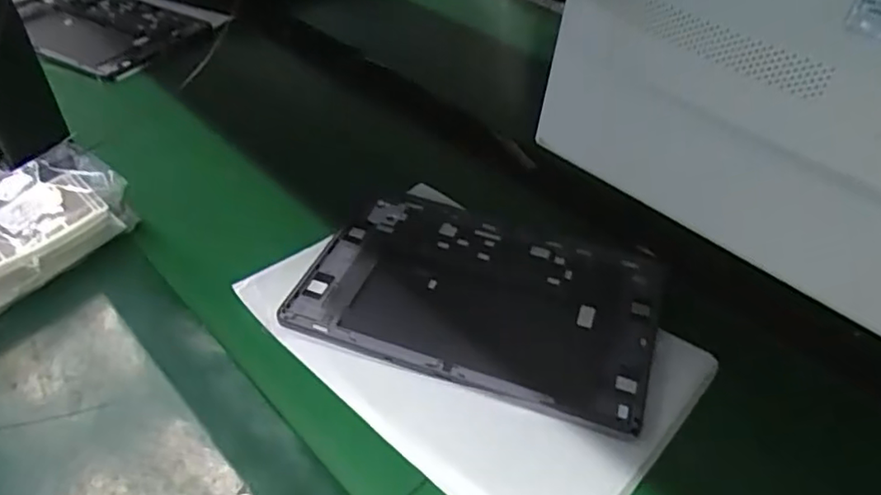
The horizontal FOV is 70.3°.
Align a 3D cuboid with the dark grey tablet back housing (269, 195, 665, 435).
[{"bbox_3d":[0.030,0.034,0.501,0.271,0.010,0.193,17,45,14],"label":"dark grey tablet back housing"}]

